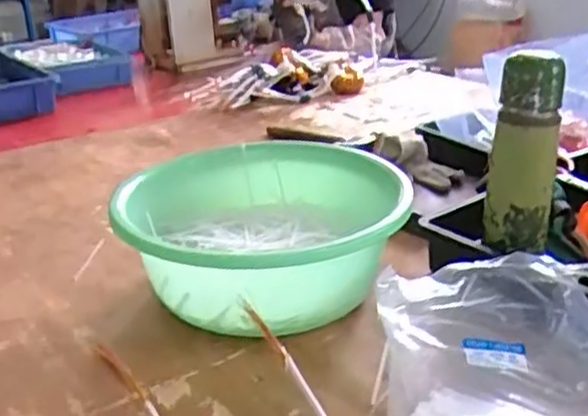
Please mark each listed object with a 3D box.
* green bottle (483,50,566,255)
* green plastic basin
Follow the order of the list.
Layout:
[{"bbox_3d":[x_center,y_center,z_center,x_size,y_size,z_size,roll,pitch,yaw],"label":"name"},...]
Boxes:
[{"bbox_3d":[0.233,-0.061,0.747,0.064,0.181,0.058,5,24,17],"label":"green bottle"},{"bbox_3d":[-0.032,0.029,0.796,0.291,0.110,0.285,-2,22,1],"label":"green plastic basin"}]

